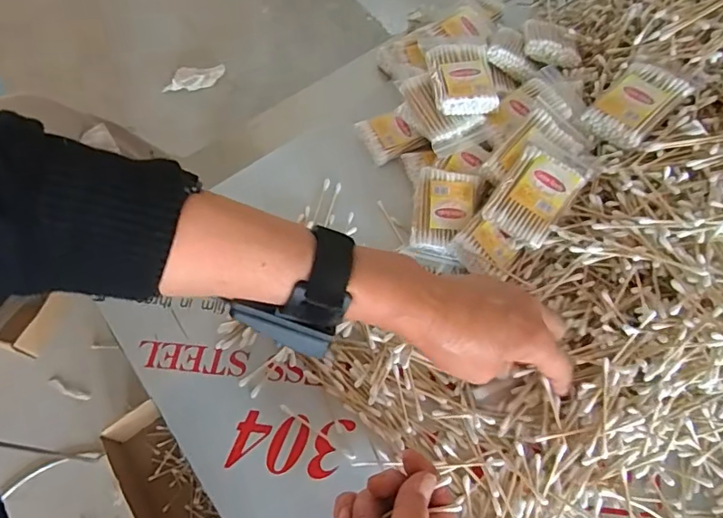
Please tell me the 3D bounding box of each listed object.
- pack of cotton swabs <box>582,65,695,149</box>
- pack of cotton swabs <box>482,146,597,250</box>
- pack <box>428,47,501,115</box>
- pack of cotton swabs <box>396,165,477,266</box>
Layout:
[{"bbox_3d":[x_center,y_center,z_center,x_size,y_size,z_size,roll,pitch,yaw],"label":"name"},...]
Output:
[{"bbox_3d":[0.236,-0.135,0.442,0.076,0.011,0.052,-45,62,2],"label":"pack of cotton swabs"},{"bbox_3d":[0.149,-0.057,0.438,0.056,0.016,0.082,38,98,12],"label":"pack of cotton swabs"},{"bbox_3d":[0.092,-0.167,0.474,0.055,0.016,0.073,-6,63,-1],"label":"pack"},{"bbox_3d":[0.073,-0.041,0.459,0.055,0.012,0.080,13,87,-1],"label":"pack of cotton swabs"}]

